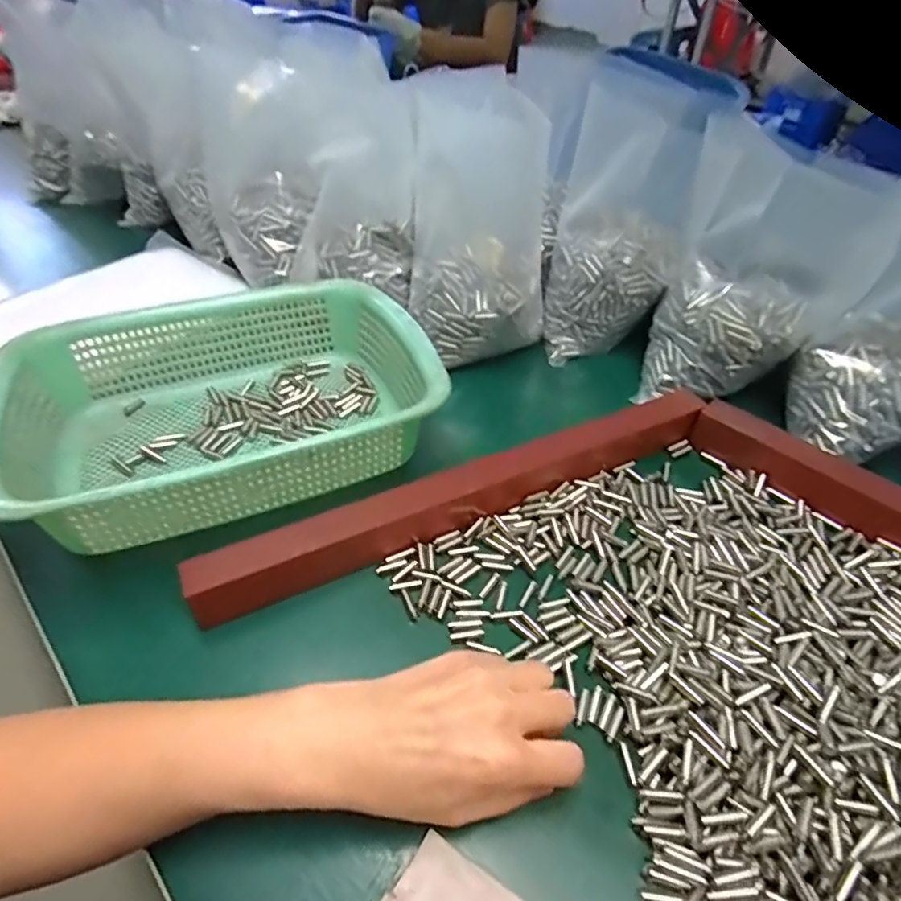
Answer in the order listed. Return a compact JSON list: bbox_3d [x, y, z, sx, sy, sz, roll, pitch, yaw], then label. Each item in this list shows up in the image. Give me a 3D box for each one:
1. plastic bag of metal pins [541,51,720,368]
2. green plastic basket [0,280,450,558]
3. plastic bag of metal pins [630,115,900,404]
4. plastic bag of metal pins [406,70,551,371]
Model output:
[{"bbox_3d":[0.154,-0.205,0.512,0.120,0.215,0.108,6,44,8],"label":"plastic bag of metal pins"},{"bbox_3d":[-0.168,-0.036,0.431,0.298,0.094,0.221,-19,46,-17],"label":"green plastic basket"},{"bbox_3d":[0.249,-0.143,0.457,0.133,0.186,0.089,8,44,10],"label":"plastic bag of metal pins"},{"bbox_3d":[0.025,-0.190,0.498,0.124,0.204,0.106,1,44,3],"label":"plastic bag of metal pins"}]

